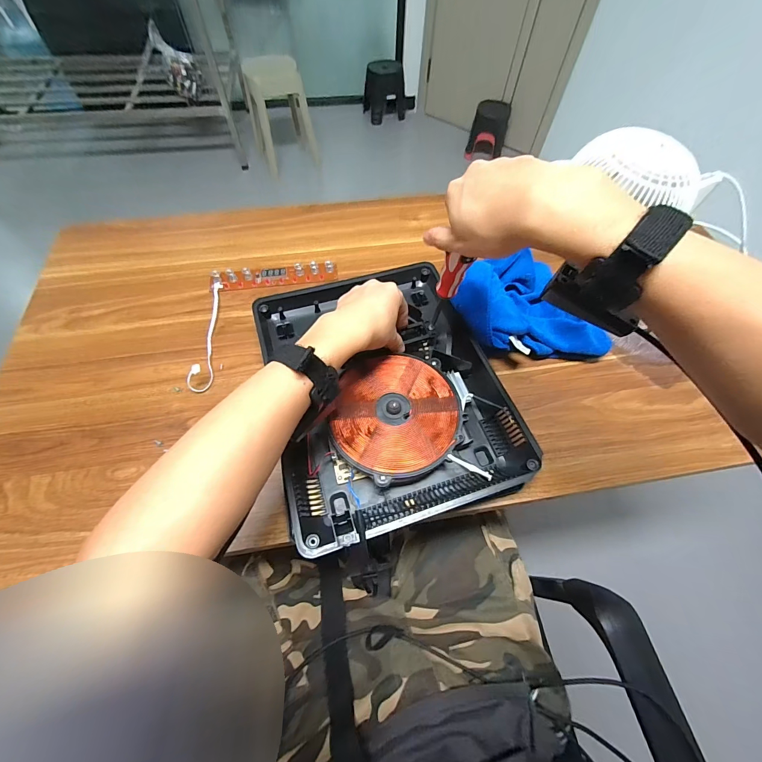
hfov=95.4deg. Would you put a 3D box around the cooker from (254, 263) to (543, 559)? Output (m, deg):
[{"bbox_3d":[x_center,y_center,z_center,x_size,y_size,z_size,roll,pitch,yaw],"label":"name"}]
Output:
[{"bbox_3d":[0.000,-0.001,0.447,0.267,0.054,0.351,-14,62,-9],"label":"cooker"}]

